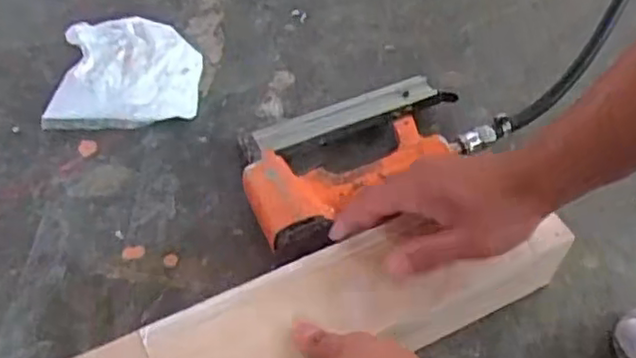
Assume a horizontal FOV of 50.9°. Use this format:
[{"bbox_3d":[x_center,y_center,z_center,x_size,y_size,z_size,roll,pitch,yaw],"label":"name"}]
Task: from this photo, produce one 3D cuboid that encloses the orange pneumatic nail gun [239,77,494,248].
[{"bbox_3d":[0.052,-0.030,0.658,0.260,0.055,0.153,-17,55,-13],"label":"orange pneumatic nail gun"}]

